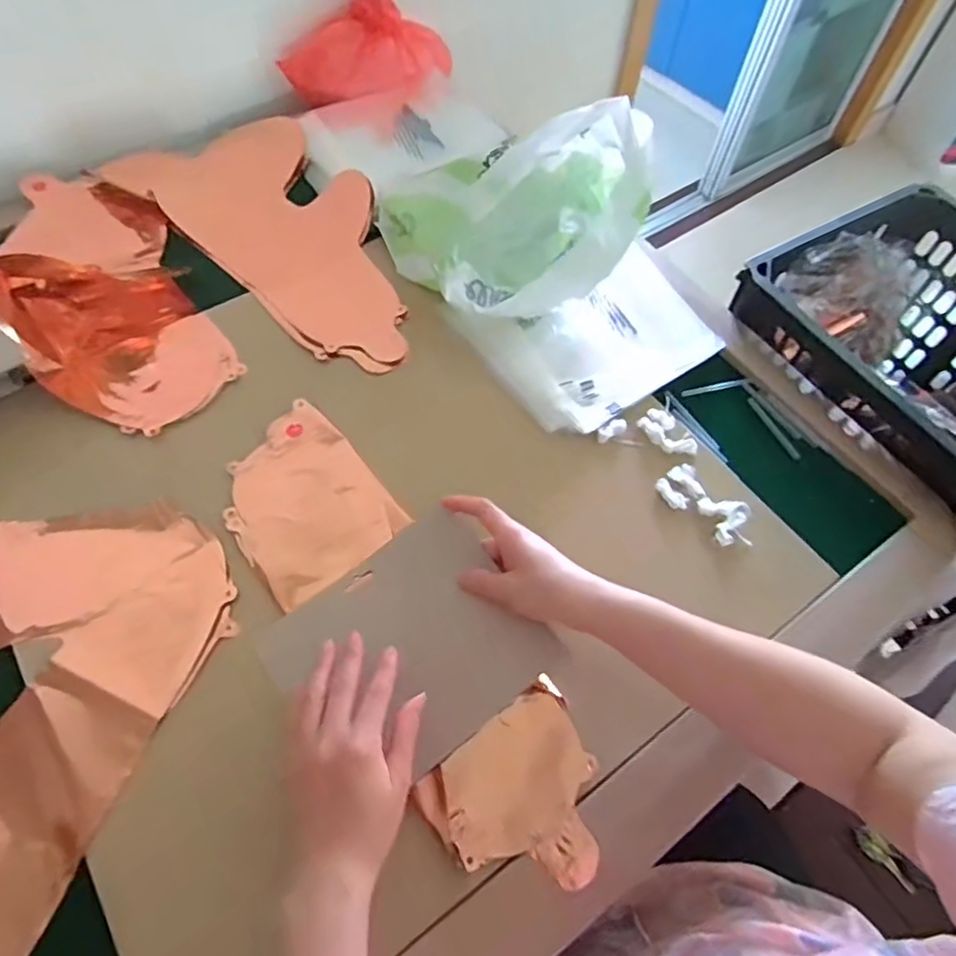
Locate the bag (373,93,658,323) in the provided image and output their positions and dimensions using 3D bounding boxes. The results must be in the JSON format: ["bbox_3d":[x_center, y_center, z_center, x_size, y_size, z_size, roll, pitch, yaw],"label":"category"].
[{"bbox_3d":[0.047,-0.280,0.640,0.244,0.148,0.200,-23,64,-14],"label":"bag"}]

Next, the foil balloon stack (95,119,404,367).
[{"bbox_3d":[-0.217,-0.296,0.728,0.462,0.024,0.209,42,67,18],"label":"foil balloon stack"}]

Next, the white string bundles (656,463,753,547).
[{"bbox_3d":[0.207,0.025,0.560,0.048,0.013,0.091,-36,68,-20],"label":"white string bundles"}]

